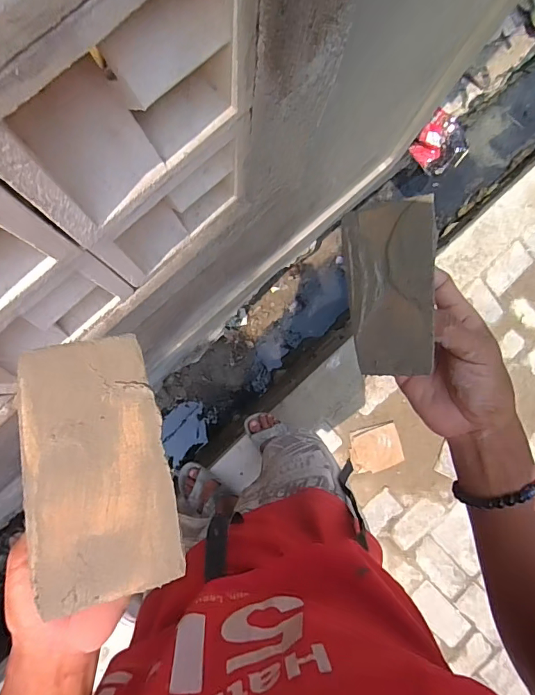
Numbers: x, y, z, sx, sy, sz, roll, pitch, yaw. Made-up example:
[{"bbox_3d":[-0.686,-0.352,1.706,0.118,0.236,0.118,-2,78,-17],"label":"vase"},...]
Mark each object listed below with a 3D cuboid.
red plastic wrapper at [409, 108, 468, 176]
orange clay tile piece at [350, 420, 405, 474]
[{"bbox_3d":[0.510,-0.593,1.292,0.137,0.075,0.144,0,87,-3],"label":"red plastic wrapper"},{"bbox_3d":[0.358,0.335,1.471,0.171,0.018,0.147,-17,86,0],"label":"orange clay tile piece"}]

